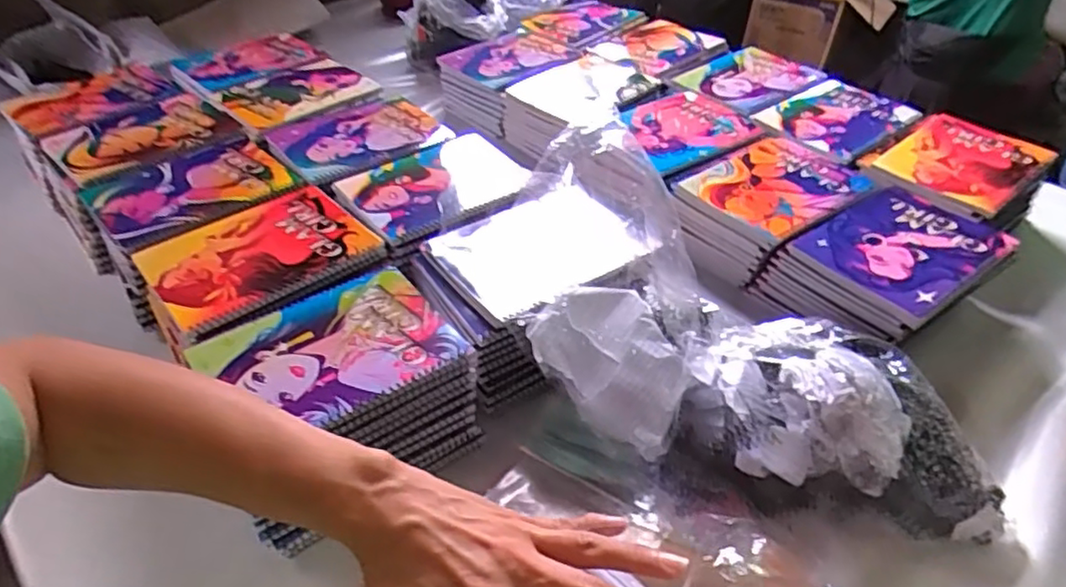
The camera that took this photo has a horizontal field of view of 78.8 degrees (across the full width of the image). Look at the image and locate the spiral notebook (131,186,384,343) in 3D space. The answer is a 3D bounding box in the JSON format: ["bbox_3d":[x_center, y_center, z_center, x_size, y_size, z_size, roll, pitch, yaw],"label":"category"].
[{"bbox_3d":[-0.271,-0.042,0.650,0.201,0.018,0.157,-29,48,-28],"label":"spiral notebook"}]

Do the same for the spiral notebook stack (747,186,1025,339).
[{"bbox_3d":[0.392,-0.024,0.732,0.200,0.093,0.171,-24,46,-24],"label":"spiral notebook stack"}]

